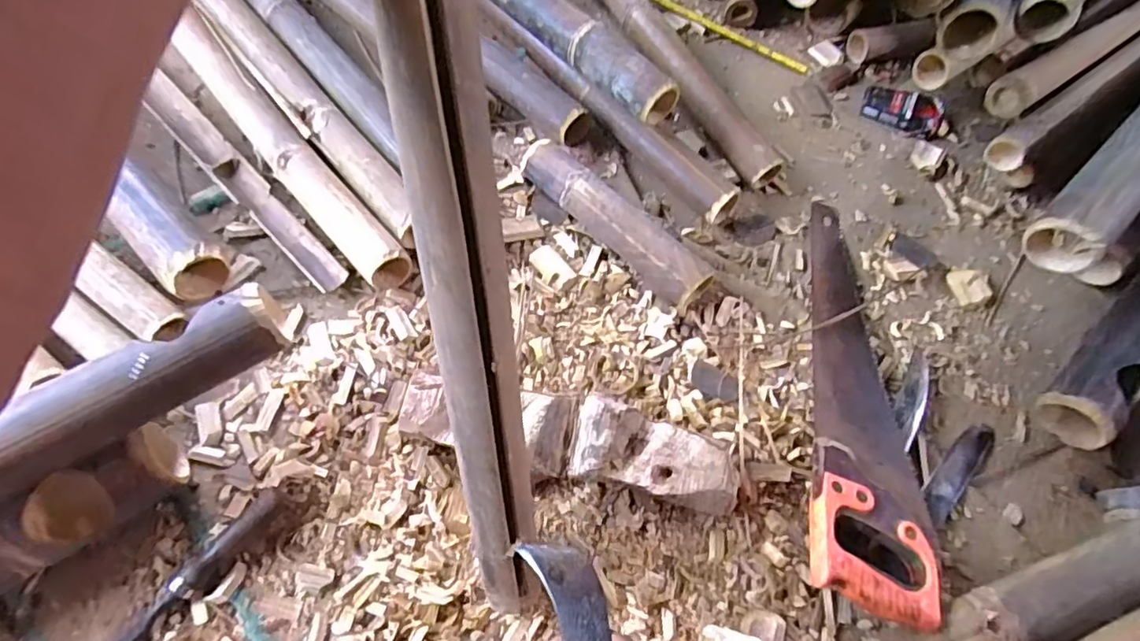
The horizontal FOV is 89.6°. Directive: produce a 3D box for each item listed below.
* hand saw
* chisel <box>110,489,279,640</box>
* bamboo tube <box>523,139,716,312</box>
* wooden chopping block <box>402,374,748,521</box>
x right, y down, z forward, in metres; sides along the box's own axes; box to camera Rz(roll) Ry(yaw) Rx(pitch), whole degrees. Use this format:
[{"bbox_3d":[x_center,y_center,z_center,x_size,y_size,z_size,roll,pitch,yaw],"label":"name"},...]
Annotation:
[{"bbox_3d":[0.331,0.066,0.650,0.118,0.025,0.496,17,54,-1],"label":"hand saw"},{"bbox_3d":[-0.356,0.243,0.498,0.021,0.022,0.239,40,66,12],"label":"chisel"},{"bbox_3d":[0.051,-0.122,0.704,0.057,0.059,0.276,-40,75,-22],"label":"bamboo tube"},{"bbox_3d":[0.008,0.119,0.575,0.315,0.063,0.084,14,63,0],"label":"wooden chopping block"}]

